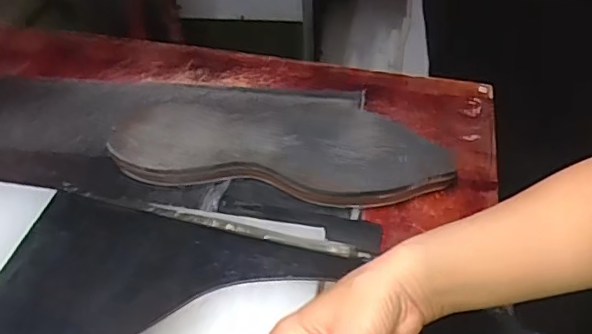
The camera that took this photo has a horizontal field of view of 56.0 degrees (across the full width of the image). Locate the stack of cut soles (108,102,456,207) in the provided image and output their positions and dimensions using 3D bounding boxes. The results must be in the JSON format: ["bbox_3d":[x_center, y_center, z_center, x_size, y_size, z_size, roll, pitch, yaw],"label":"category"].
[{"bbox_3d":[-0.014,-0.017,0.529,0.305,0.030,0.101,5,48,4],"label":"stack of cut soles"}]

